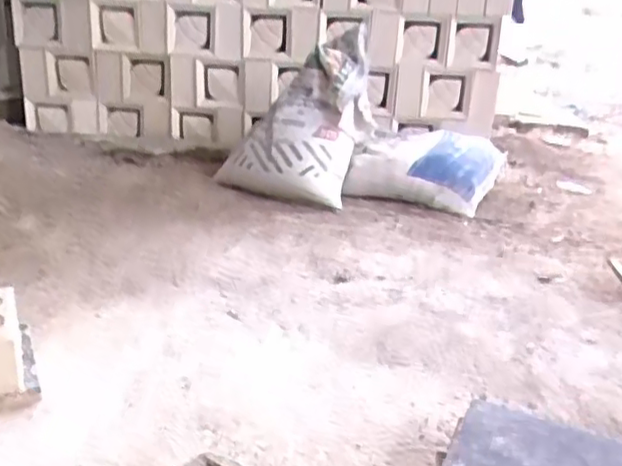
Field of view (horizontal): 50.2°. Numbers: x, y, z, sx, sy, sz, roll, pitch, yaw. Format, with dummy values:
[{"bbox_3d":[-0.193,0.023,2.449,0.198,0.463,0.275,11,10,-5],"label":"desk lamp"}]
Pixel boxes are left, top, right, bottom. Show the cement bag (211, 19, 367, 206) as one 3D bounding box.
[{"bbox_3d":[-0.056,-0.322,1.869,0.370,0.498,0.151,5,23,-2],"label":"cement bag"}]

